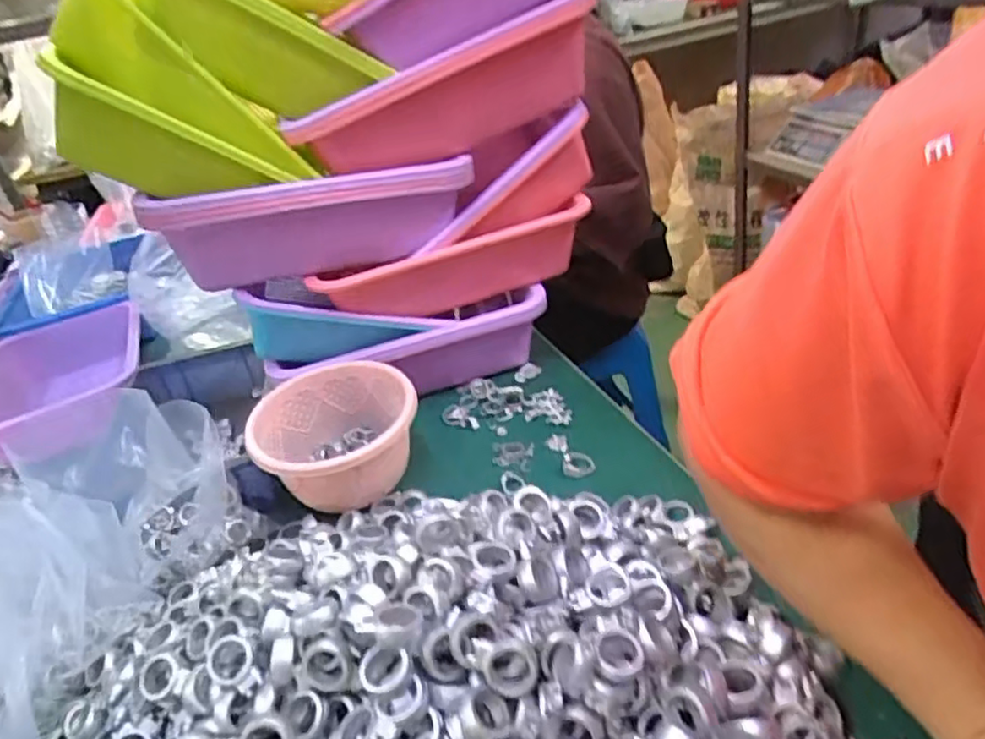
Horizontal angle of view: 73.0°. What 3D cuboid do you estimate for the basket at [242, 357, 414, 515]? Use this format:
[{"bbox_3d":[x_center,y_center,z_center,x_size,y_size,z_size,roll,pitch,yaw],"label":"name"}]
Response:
[{"bbox_3d":[-0.138,0.065,0.600,0.139,0.074,0.136,-8,32,5],"label":"basket"}]

